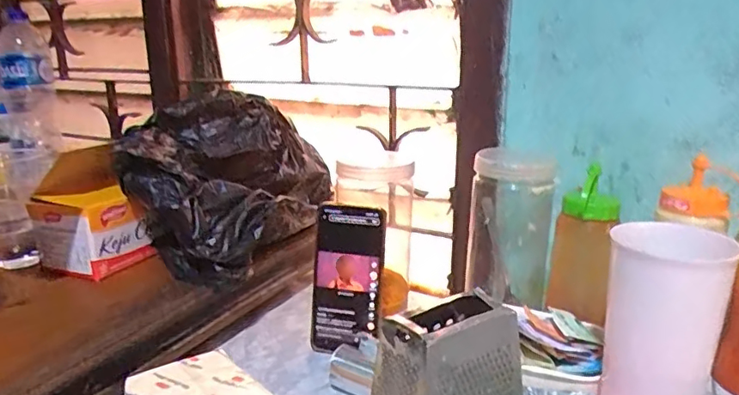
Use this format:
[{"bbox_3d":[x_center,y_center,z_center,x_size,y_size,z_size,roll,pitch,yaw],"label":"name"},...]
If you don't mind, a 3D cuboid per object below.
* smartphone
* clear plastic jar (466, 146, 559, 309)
[{"bbox_3d":[-0.024,0.091,0.616,0.080,0.161,0.016,3,3,18],"label":"smartphone"},{"bbox_3d":[0.170,0.038,0.663,0.090,0.180,0.076,8,18,28],"label":"clear plastic jar"}]

